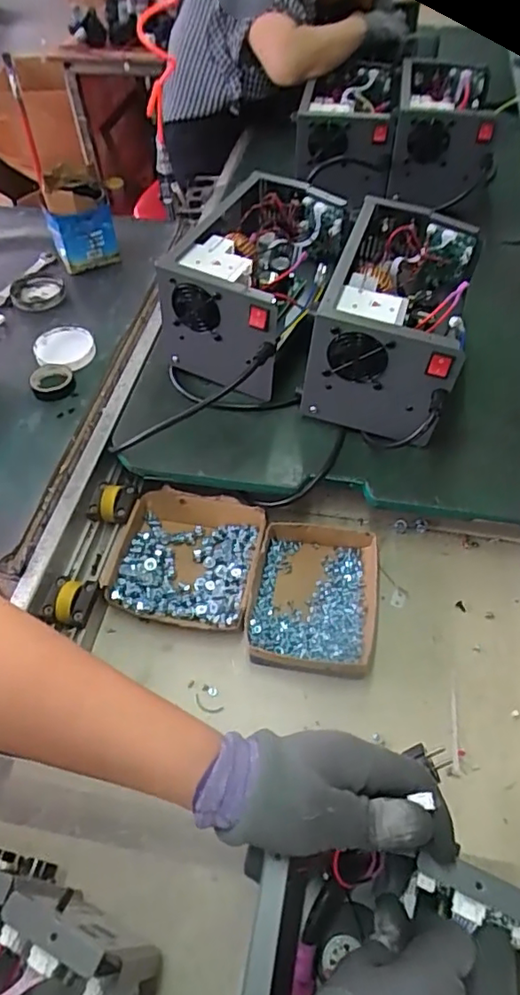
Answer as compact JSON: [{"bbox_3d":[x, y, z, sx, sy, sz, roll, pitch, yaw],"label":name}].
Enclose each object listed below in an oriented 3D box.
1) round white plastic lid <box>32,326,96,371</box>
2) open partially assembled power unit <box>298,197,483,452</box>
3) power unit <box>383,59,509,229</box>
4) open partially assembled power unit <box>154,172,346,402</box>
[{"bbox_3d":[-0.293,-0.223,0.870,0.086,0.015,0.098,-25,56,-15],"label":"round white plastic lid"},{"bbox_3d":[0.179,-0.227,0.759,0.167,0.167,0.309,16,56,14],"label":"open partially assembled power unit"},{"bbox_3d":[0.342,-0.691,1.093,0.173,0.133,0.325,8,54,9],"label":"power unit"},{"bbox_3d":[-0.003,-0.298,0.823,0.182,0.160,0.307,21,57,16],"label":"open partially assembled power unit"}]

